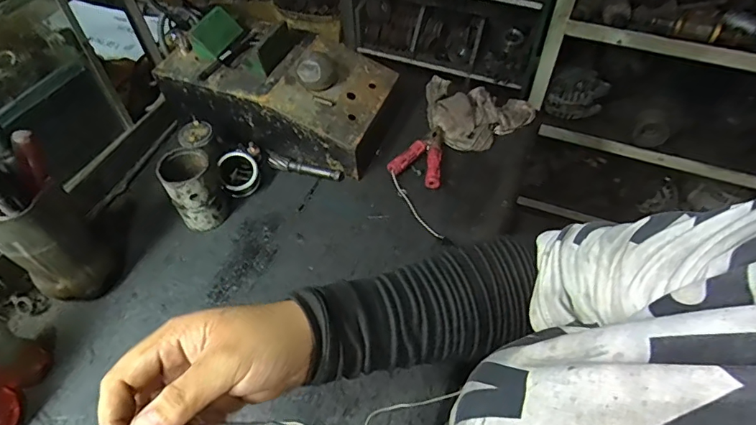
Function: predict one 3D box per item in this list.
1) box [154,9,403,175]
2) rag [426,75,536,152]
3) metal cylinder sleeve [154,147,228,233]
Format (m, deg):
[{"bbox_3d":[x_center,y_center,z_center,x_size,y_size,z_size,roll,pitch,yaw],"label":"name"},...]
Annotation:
[{"bbox_3d":[-0.153,-0.206,0.760,0.335,0.145,0.181,18,57,15],"label":"box"},{"bbox_3d":[0.158,-0.173,0.790,0.194,0.045,0.150,20,57,16],"label":"rag"},{"bbox_3d":[-0.259,-0.029,0.665,0.063,0.108,0.069,-1,54,1],"label":"metal cylinder sleeve"}]

